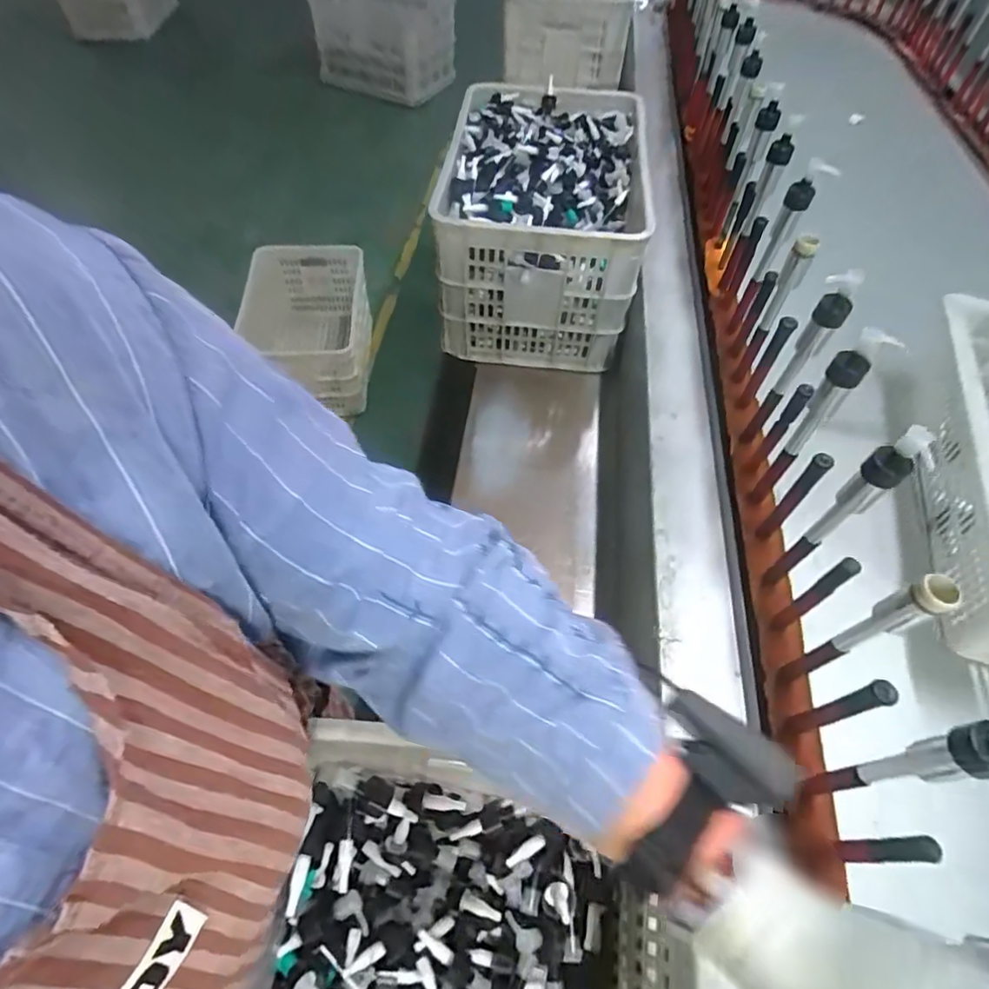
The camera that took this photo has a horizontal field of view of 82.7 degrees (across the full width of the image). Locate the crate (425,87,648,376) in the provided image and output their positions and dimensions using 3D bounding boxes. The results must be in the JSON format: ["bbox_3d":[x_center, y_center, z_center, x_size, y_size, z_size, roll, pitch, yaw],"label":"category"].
[{"bbox_3d":[0.109,-0.523,1.098,0.335,0.332,0.504,7,53,10],"label":"crate"}]

